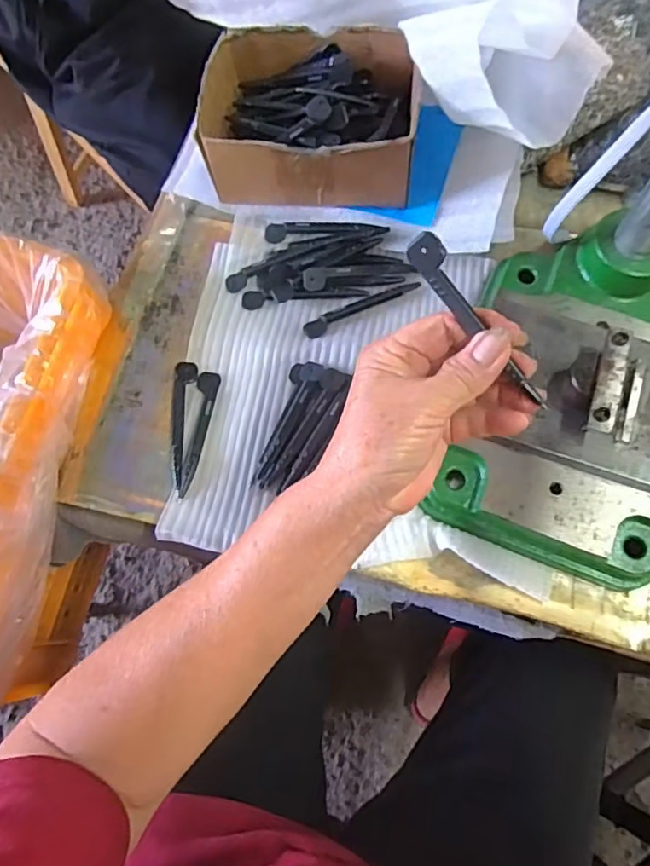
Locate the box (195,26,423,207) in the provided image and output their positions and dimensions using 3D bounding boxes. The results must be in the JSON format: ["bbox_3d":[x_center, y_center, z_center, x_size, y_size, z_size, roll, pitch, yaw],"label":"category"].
[{"bbox_3d":[-0.009,-0.257,0.482,0.162,0.075,0.134,7,71,3],"label":"box"}]

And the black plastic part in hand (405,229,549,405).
[{"bbox_3d":[0.075,-0.053,0.281,0.016,0.004,0.099,-39,95,29],"label":"black plastic part in hand"}]

